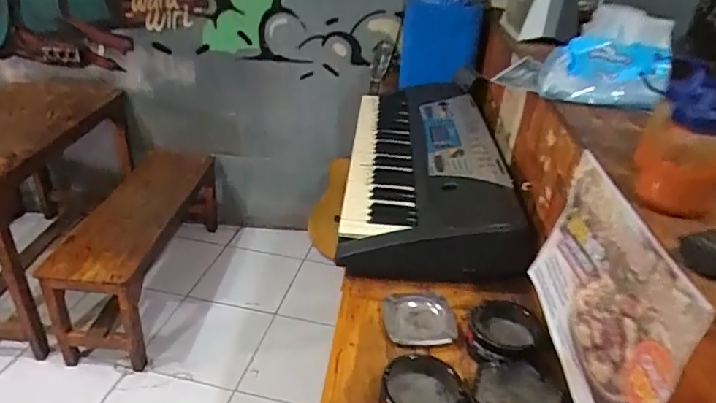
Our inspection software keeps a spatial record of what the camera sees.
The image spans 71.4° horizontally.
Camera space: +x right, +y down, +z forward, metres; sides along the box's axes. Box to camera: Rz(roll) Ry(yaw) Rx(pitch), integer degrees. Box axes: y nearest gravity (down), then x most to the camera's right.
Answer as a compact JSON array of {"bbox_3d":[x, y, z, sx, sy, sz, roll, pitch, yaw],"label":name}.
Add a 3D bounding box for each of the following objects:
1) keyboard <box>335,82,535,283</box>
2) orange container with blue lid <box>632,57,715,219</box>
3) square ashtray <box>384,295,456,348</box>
[{"bbox_3d":[0.158,-0.134,1.229,0.333,0.126,0.909,5,29,1],"label":"keyboard"},{"bbox_3d":[0.353,-0.064,0.530,0.081,0.144,0.103,20,33,25],"label":"orange container with blue lid"},{"bbox_3d":[0.096,0.182,0.783,0.103,0.020,0.109,1,29,-6],"label":"square ashtray"}]

